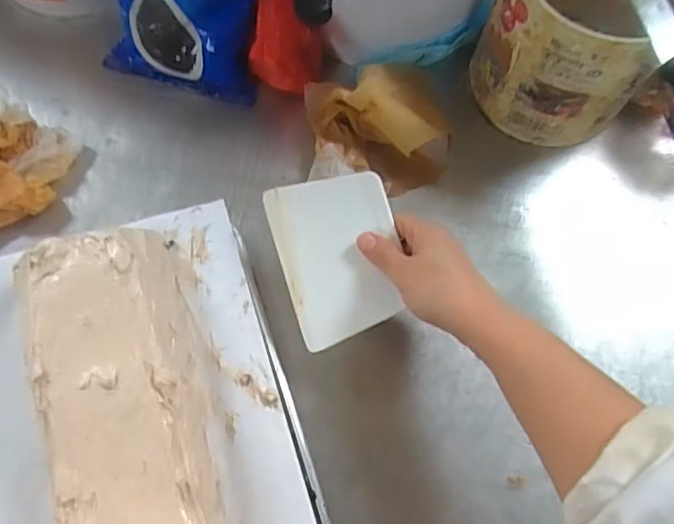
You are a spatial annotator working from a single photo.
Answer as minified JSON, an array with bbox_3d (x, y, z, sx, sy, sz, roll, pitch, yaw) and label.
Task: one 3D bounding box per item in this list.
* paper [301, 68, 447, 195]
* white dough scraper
[{"bbox_3d":[0.034,-0.117,0.520,0.119,0.065,0.106,-3,74,-2],"label":"paper"},{"bbox_3d":[0.003,-0.004,0.452,0.090,0.004,0.123,-17,87,8],"label":"white dough scraper"}]

